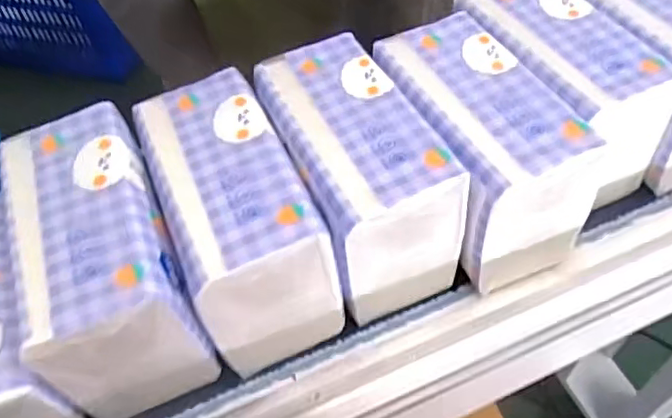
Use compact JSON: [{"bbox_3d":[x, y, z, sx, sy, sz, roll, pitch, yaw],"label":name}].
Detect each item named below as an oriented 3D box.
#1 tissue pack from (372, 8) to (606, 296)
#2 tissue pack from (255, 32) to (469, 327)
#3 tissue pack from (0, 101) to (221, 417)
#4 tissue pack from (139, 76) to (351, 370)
[{"bbox_3d":[0.078,-0.032,0.326,0.072,0.084,0.123,-18,54,-12],"label":"tissue pack"},{"bbox_3d":[0.009,-0.019,0.320,0.062,0.086,0.119,-19,55,-12],"label":"tissue pack"},{"bbox_3d":[-0.110,0.026,0.290,0.067,0.081,0.123,-22,55,-15],"label":"tissue pack"},{"bbox_3d":[-0.051,0.007,0.305,0.065,0.088,0.125,-22,55,-14],"label":"tissue pack"}]

